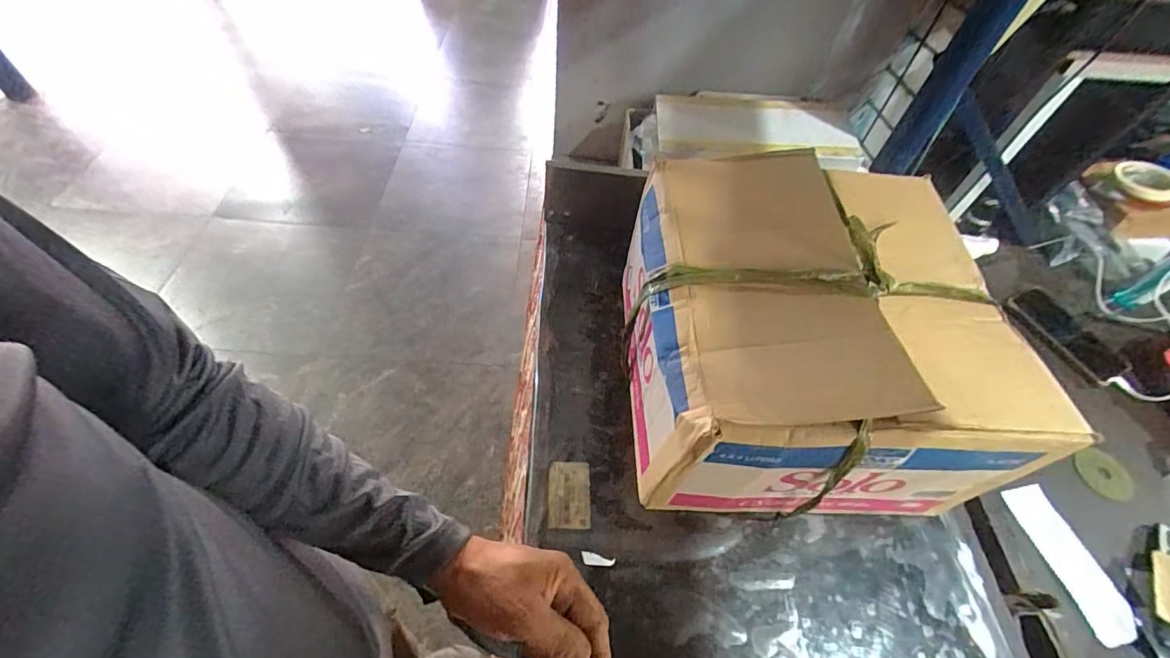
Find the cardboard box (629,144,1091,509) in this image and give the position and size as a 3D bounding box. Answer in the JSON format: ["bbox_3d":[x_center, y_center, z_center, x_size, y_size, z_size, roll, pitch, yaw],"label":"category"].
[{"bbox_3d":[0.243,0.009,0.585,0.355,0.252,0.351,2,54,-4],"label":"cardboard box"}]

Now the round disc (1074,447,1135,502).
[{"bbox_3d":[0.688,0.191,0.652,0.076,0.008,0.069,-16,58,-17],"label":"round disc"}]

